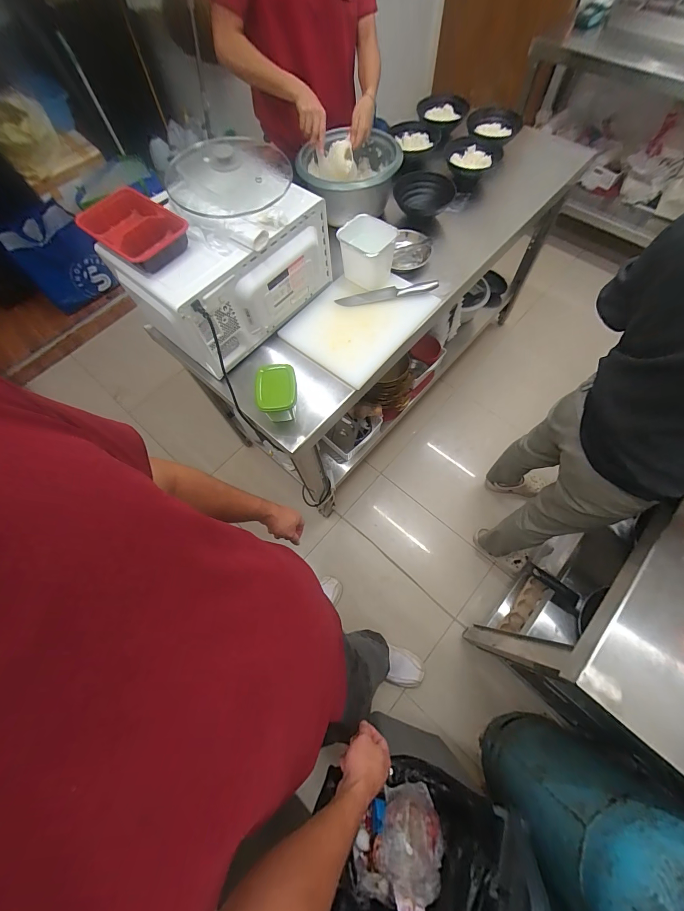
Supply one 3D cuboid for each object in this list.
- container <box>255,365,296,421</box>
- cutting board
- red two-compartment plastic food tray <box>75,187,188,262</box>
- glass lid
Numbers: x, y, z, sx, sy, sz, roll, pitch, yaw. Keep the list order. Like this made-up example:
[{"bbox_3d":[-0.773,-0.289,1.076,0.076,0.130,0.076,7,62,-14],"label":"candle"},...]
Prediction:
[{"bbox_3d":[-0.148,-0.140,0.794,0.087,0.094,0.106,-5,66,1],"label":"container"},{"bbox_3d":[0.046,-0.368,0.918,0.269,0.030,0.342,37,73,17],"label":"cutting board"},{"bbox_3d":[-0.443,-0.484,0.725,0.236,0.042,0.153,39,74,18],"label":"red two-compartment plastic food tray"},{"bbox_3d":[-0.252,-0.631,0.761,0.258,0.062,0.305,1,66,3],"label":"glass lid"}]

